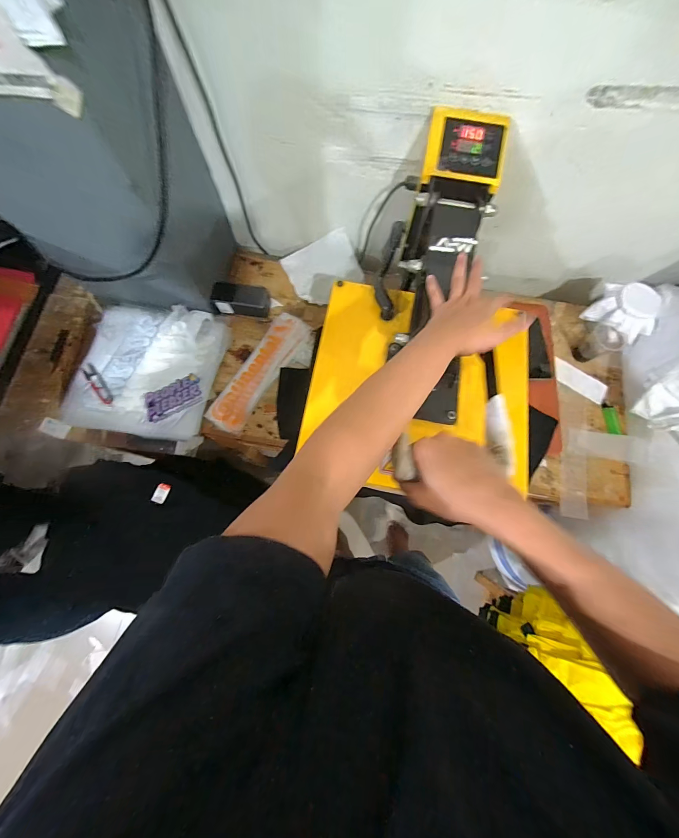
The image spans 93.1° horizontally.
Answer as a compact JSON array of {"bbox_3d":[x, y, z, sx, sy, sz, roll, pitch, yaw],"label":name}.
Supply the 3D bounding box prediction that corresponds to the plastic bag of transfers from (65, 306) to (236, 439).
[{"bbox_3d":[-0.450,-0.118,0.749,0.324,0.029,0.305,10,77,5],"label":"plastic bag of transfers"}]

